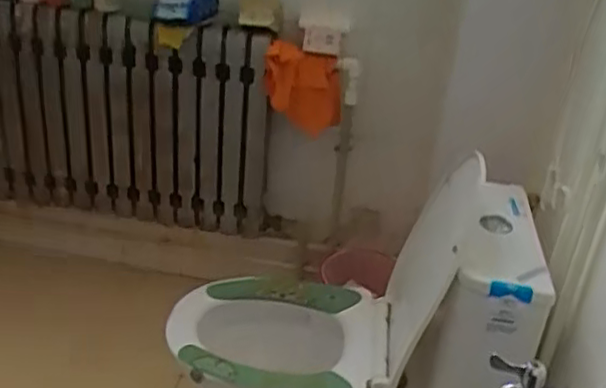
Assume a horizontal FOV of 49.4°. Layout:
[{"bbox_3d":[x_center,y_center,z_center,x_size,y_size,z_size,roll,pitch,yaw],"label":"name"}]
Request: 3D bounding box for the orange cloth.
[{"bbox_3d":[0.002,-0.268,1.725,0.214,0.253,0.126,5,28,-2],"label":"orange cloth"}]

